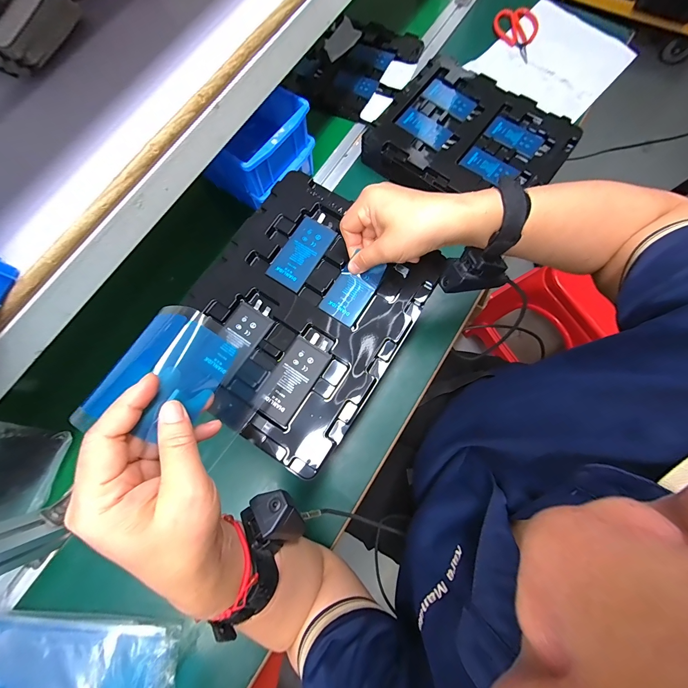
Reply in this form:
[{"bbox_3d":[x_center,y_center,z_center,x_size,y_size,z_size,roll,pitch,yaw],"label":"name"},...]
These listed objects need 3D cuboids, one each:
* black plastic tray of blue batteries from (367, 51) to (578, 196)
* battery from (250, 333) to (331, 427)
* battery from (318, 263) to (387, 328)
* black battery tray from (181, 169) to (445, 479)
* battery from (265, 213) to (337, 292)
[{"bbox_3d":[0.205,-0.330,0.498,0.275,0.045,0.227,38,80,10],"label":"black plastic tray of blue batteries"},{"bbox_3d":[-0.051,0.033,0.311,0.044,0.007,0.091,33,79,9],"label":"battery"},{"bbox_3d":[0.009,-0.059,0.332,0.043,0.005,0.072,32,85,13],"label":"battery"},{"bbox_3d":[-0.046,-0.035,0.332,0.213,0.030,0.264,33,80,9],"label":"black battery tray"},{"bbox_3d":[-0.046,-0.104,0.343,0.042,0.004,0.090,32,79,9],"label":"battery"}]

